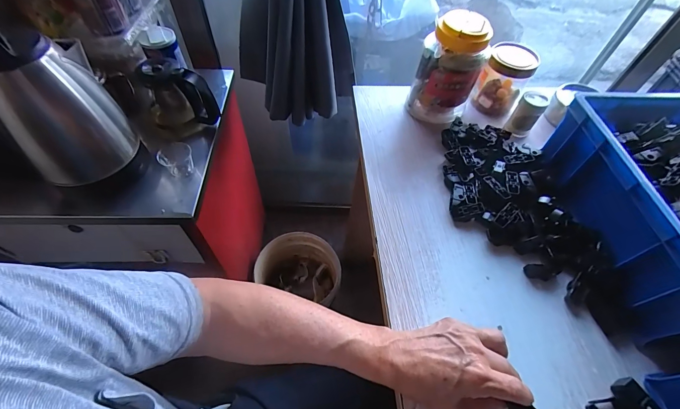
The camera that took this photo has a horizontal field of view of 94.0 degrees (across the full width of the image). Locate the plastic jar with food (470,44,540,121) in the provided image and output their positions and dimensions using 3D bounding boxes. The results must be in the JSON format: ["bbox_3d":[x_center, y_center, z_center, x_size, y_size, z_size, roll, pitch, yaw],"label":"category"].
[{"bbox_3d":[0.315,-0.237,0.612,0.079,0.111,0.086,2,56,-2],"label":"plastic jar with food"}]

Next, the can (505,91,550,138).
[{"bbox_3d":[0.338,-0.162,0.575,0.043,0.071,0.043,2,56,-2],"label":"can"}]

